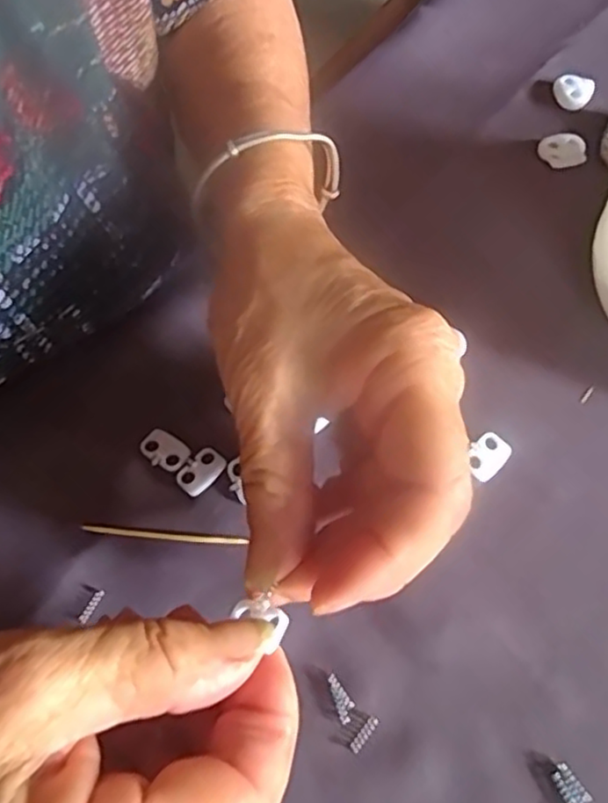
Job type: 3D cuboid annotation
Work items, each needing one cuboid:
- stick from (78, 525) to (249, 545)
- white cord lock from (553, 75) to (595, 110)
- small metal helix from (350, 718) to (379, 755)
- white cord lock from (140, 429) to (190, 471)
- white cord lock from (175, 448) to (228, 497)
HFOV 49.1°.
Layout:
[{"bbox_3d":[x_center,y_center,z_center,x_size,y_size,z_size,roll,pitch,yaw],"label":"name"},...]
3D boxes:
[{"bbox_3d":[-0.050,0.047,0.236,0.056,0.004,0.004,4,61,3],"label":"stick"},{"bbox_3d":[0.141,-0.163,0.351,0.020,0.011,0.014,19,63,12],"label":"white cord lock"},{"bbox_3d":[0.018,0.102,0.203,0.004,0.004,0.012,36,68,19],"label":"small metal helix"},{"bbox_3d":[-0.053,0.018,0.251,0.018,0.004,0.013,30,66,17],"label":"white cord lock"},{"bbox_3d":[-0.039,0.025,0.247,0.013,0.004,0.018,39,69,20],"label":"white cord lock"}]

